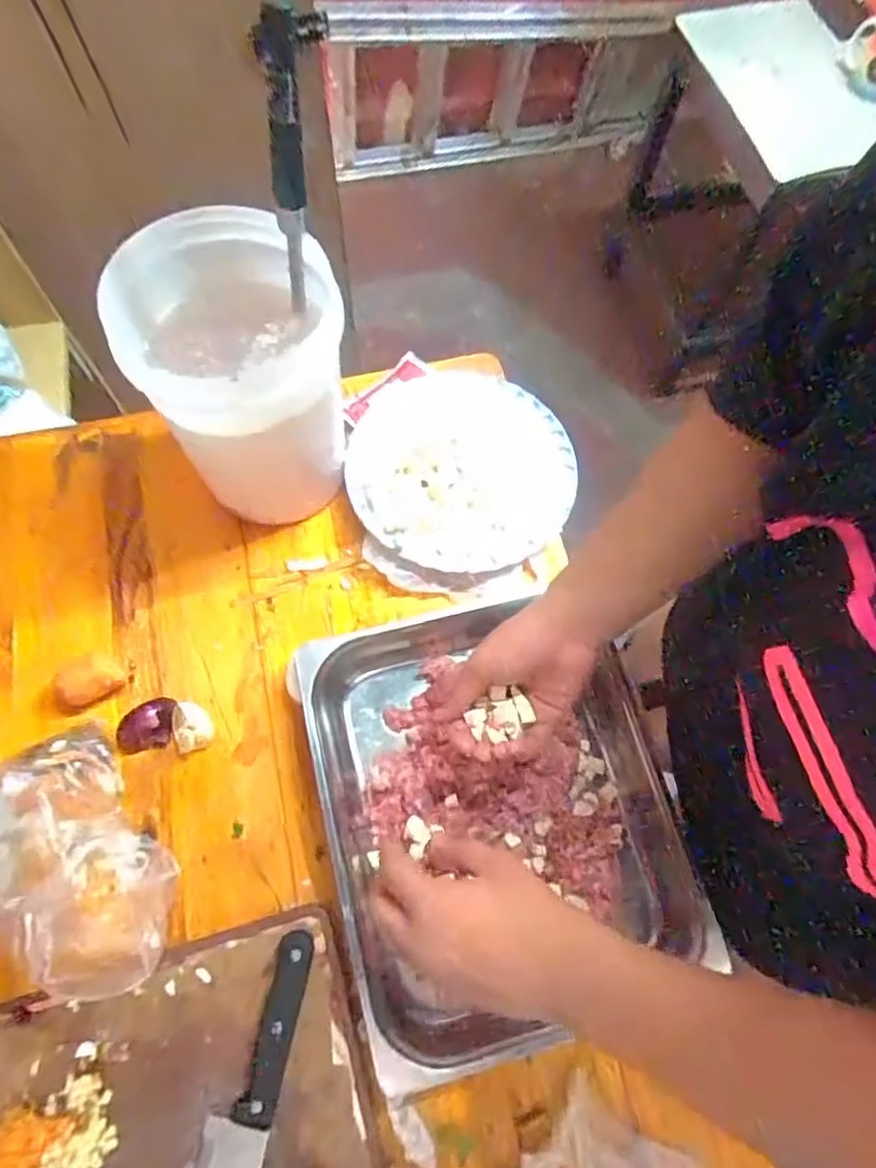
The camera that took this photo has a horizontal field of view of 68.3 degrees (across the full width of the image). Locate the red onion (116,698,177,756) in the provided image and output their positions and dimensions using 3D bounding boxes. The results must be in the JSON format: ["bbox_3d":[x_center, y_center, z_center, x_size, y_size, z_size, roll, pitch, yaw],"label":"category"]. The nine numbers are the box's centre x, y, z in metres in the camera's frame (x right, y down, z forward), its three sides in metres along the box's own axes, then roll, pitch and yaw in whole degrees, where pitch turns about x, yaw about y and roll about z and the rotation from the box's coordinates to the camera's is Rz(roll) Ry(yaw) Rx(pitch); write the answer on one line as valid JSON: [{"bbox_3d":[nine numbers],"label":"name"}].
[{"bbox_3d":[-0.244,0.117,0.540,0.048,0.024,0.040,-10,68,-6],"label":"red onion"}]

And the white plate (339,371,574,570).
[{"bbox_3d":[0.021,-0.118,0.624,0.210,0.029,0.214,1,68,-2],"label":"white plate"}]

